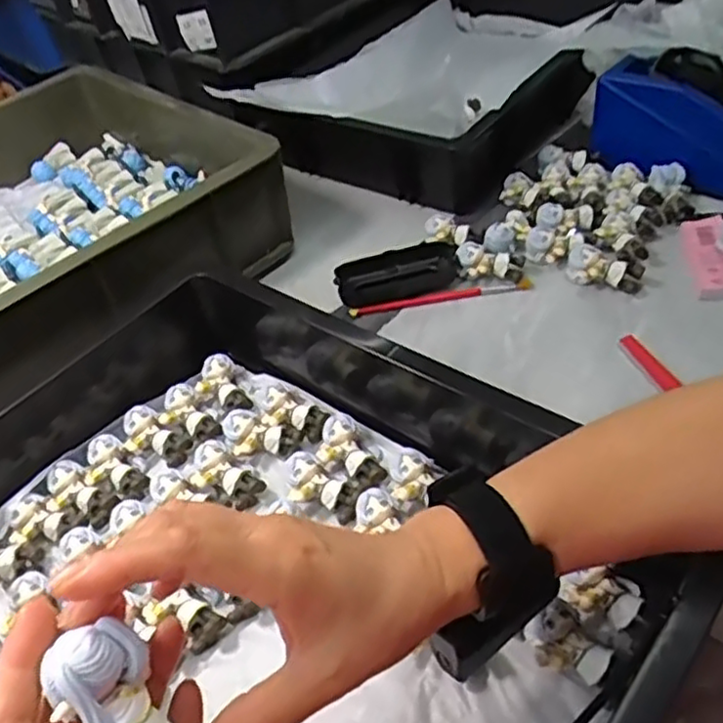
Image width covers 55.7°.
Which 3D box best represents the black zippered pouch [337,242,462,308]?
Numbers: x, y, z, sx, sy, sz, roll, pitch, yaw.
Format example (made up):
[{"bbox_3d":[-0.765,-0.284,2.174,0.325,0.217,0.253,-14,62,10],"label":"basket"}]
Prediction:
[{"bbox_3d":[0.031,-0.080,0.620,0.106,0.031,0.036,-13,44,-1],"label":"black zippered pouch"}]

